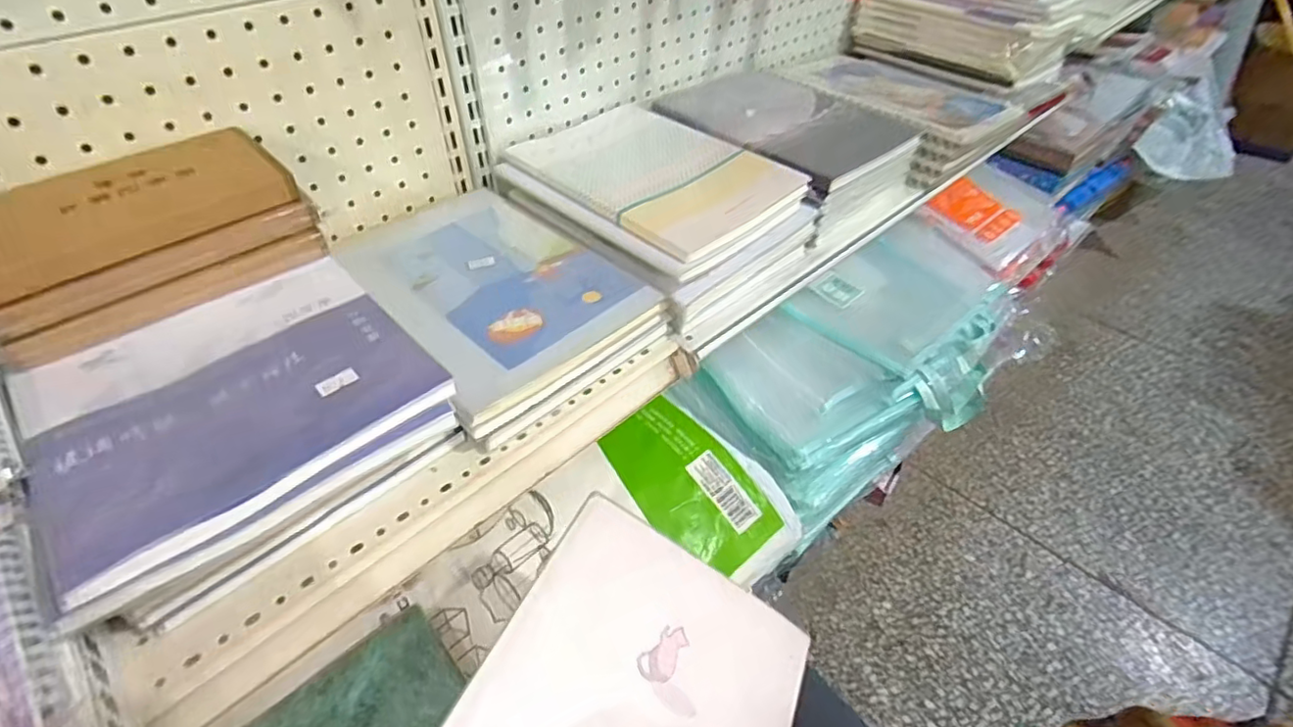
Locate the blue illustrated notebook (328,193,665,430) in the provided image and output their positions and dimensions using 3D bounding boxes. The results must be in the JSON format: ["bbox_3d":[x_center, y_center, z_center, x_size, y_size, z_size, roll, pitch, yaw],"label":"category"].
[{"bbox_3d":[-0.133,-0.071,0.506,0.169,0.015,0.258,-31,52,-29],"label":"blue illustrated notebook"}]

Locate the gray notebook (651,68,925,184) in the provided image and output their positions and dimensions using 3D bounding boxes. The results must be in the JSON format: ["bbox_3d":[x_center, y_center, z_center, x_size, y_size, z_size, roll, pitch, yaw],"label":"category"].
[{"bbox_3d":[0.154,-0.288,0.718,0.197,0.013,0.267,-31,51,-29],"label":"gray notebook"}]

